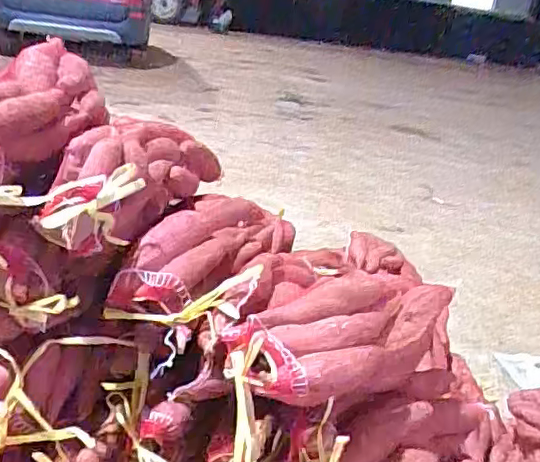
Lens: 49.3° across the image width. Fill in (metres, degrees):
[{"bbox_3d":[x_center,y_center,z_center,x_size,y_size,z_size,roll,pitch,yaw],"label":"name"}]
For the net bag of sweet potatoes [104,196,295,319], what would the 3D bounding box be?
[{"bbox_3d":[-0.071,0.023,0.787,0.138,0.094,0.289,13,21,16],"label":"net bag of sweet potatoes"}]

